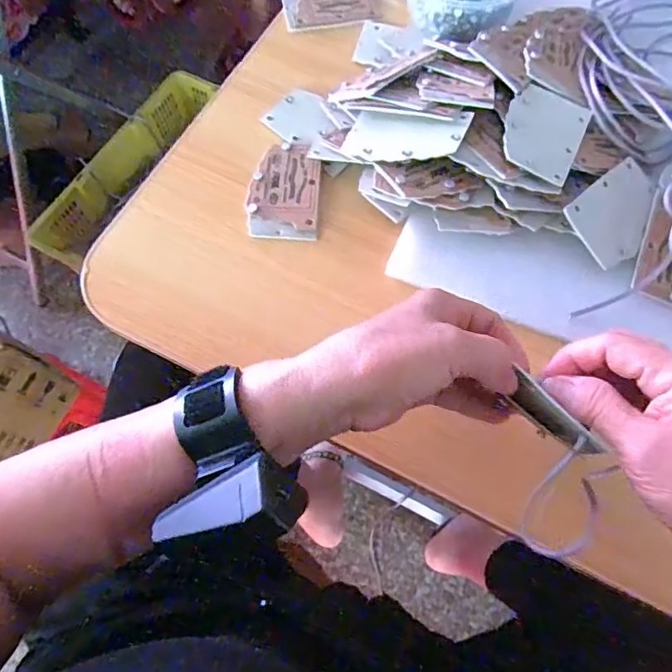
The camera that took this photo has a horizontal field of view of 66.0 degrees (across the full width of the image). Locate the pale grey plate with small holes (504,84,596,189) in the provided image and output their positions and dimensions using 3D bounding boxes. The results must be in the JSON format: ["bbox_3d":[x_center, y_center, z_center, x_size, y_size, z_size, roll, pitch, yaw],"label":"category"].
[{"bbox_3d":[0.149,-0.148,0.372,0.055,0.004,0.085,28,63,6],"label":"pale grey plate with small holes"}]

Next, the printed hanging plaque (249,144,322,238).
[{"bbox_3d":[-0.039,-0.114,0.400,0.054,0.010,0.083,2,68,1],"label":"printed hanging plaque"}]

